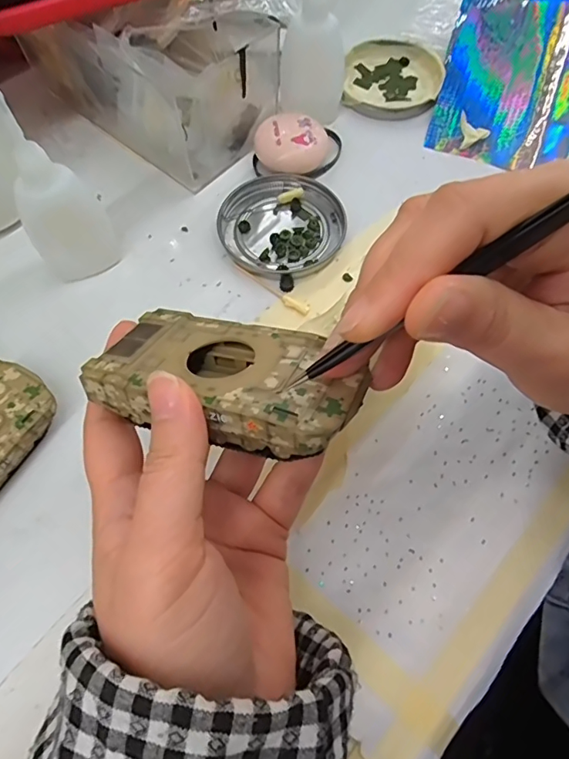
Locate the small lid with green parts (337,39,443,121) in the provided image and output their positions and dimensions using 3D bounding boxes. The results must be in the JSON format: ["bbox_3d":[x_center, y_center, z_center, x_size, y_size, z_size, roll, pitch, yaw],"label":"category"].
[{"bbox_3d":[0.082,-0.229,0.374,0.072,0.011,0.080,8,65,3],"label":"small lid with green parts"}]

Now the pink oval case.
[{"bbox_3d":[0.004,-0.157,0.332,0.046,0.023,0.039,26,68,11],"label":"pink oval case"}]

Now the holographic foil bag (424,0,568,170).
[{"bbox_3d":[0.174,-0.242,0.349,0.104,0.022,0.184,14,84,14],"label":"holographic foil bag"}]

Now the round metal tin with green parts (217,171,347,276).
[{"bbox_3d":[-0.003,-0.101,0.315,0.076,0.010,0.076,0,64,1],"label":"round metal tin with green parts"}]

